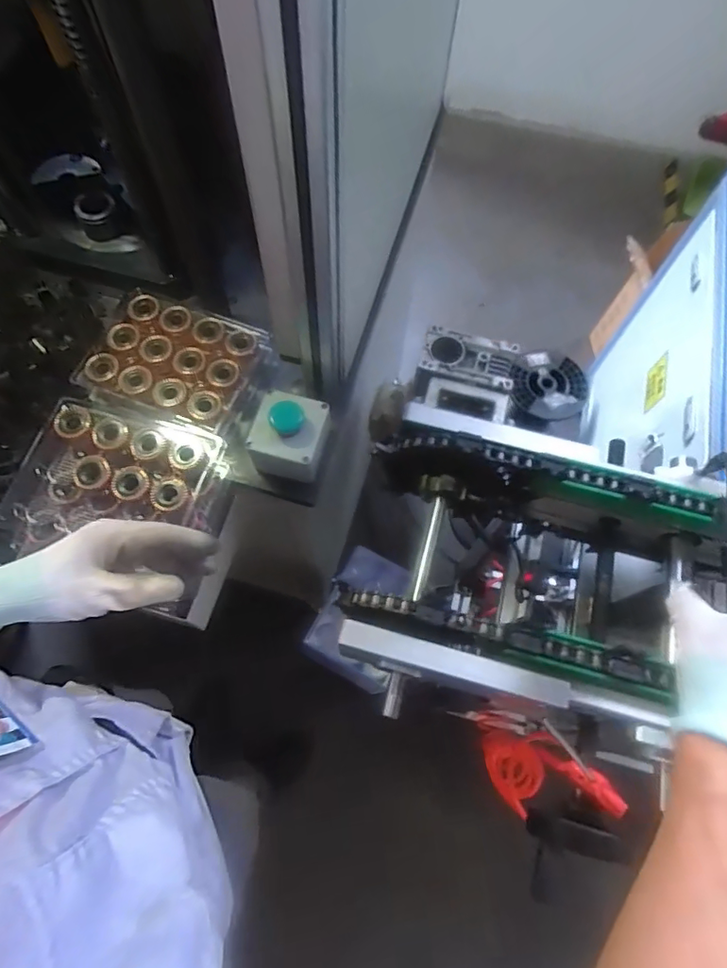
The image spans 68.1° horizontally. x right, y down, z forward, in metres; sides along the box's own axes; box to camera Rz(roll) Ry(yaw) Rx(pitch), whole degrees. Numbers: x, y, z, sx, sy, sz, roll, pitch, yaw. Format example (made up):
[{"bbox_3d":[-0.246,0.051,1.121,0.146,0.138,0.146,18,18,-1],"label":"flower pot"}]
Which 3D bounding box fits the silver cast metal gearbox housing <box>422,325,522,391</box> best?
[{"bbox_3d":[0.139,-0.167,0.713,0.118,0.027,0.074,14,68,4],"label":"silver cast metal gearbox housing"}]

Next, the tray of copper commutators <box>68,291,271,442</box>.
[{"bbox_3d":[-0.230,-0.152,0.659,0.190,0.034,0.157,18,68,6],"label":"tray of copper commutators"}]

